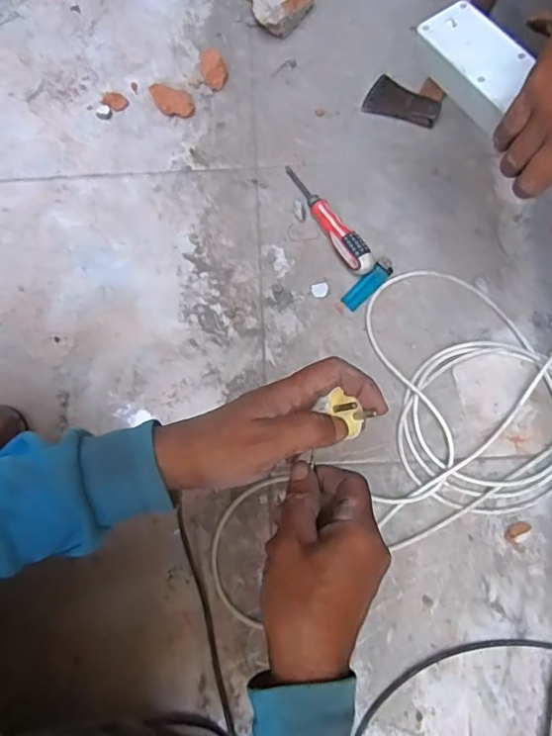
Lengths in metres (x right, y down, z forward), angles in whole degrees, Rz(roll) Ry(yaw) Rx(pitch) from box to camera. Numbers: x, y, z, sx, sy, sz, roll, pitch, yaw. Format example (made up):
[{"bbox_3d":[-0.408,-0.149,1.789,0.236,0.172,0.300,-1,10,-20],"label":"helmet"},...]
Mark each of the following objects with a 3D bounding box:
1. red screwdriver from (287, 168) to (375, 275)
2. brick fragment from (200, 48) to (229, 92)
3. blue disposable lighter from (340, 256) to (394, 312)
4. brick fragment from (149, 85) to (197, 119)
[{"bbox_3d":[0.064,-0.194,0.709,0.033,0.038,0.178,-30,78,-6],"label":"red screwdriver"},{"bbox_3d":[-0.086,-0.410,0.768,0.034,0.019,0.059,-15,77,-3],"label":"brick fragment"},{"bbox_3d":[0.117,-0.106,0.702,0.024,0.007,0.083,43,81,10],"label":"blue disposable lighter"},{"bbox_3d":[-0.143,-0.362,0.763,0.069,0.013,0.037,23,78,6],"label":"brick fragment"}]

